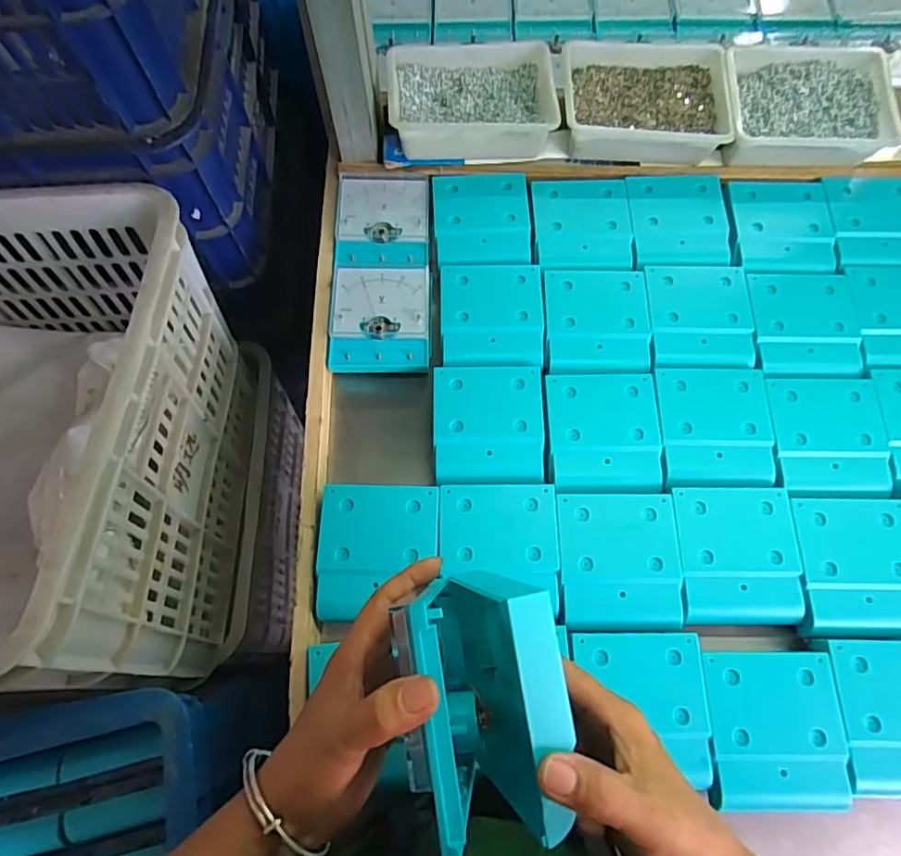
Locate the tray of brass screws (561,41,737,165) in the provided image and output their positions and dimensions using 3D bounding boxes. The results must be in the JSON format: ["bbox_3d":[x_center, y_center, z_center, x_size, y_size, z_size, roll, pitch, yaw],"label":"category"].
[{"bbox_3d":[0.208,-0.353,0.604,0.174,0.060,0.125,6,71,4],"label":"tray of brass screws"}]

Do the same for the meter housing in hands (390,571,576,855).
[{"bbox_3d":[0.020,0.146,0.299,0.073,0.098,0.116,-9,70,-1],"label":"meter housing in hands"}]

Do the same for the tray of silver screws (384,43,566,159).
[{"bbox_3d":[0.023,-0.355,0.610,0.172,0.059,0.126,-3,70,1],"label":"tray of silver screws"}]

